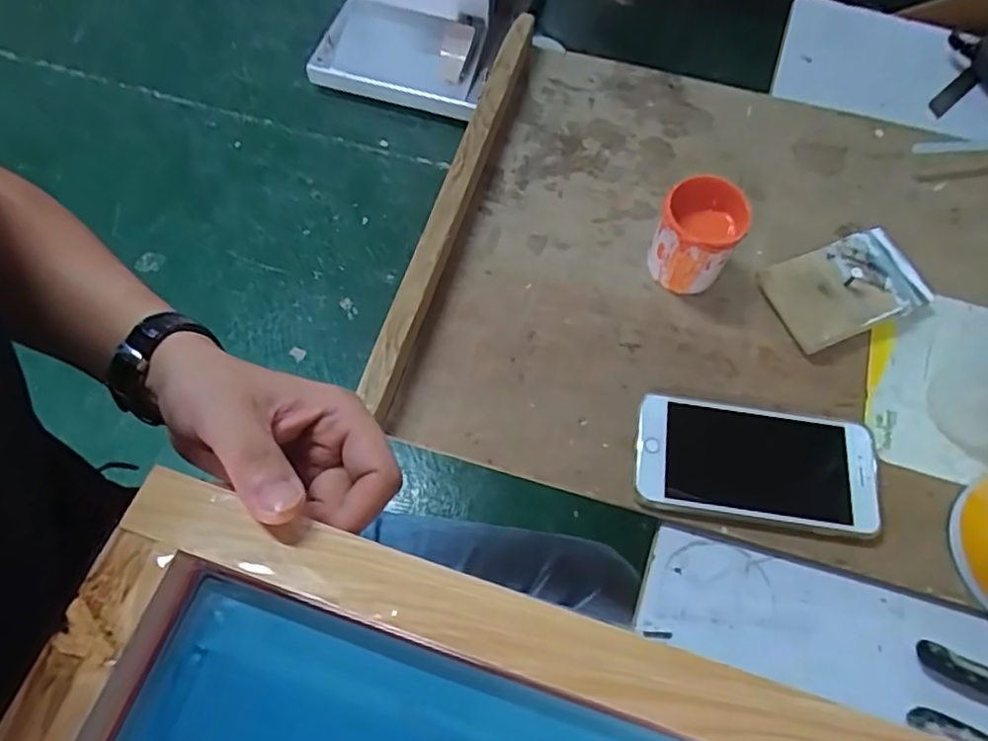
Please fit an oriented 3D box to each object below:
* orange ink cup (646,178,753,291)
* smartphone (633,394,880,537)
[{"bbox_3d":[0.147,-0.096,0.467,0.056,0.071,0.056,1,64,-1],"label":"orange ink cup"},{"bbox_3d":[0.175,0.062,0.423,0.157,0.007,0.079,8,65,2],"label":"smartphone"}]

